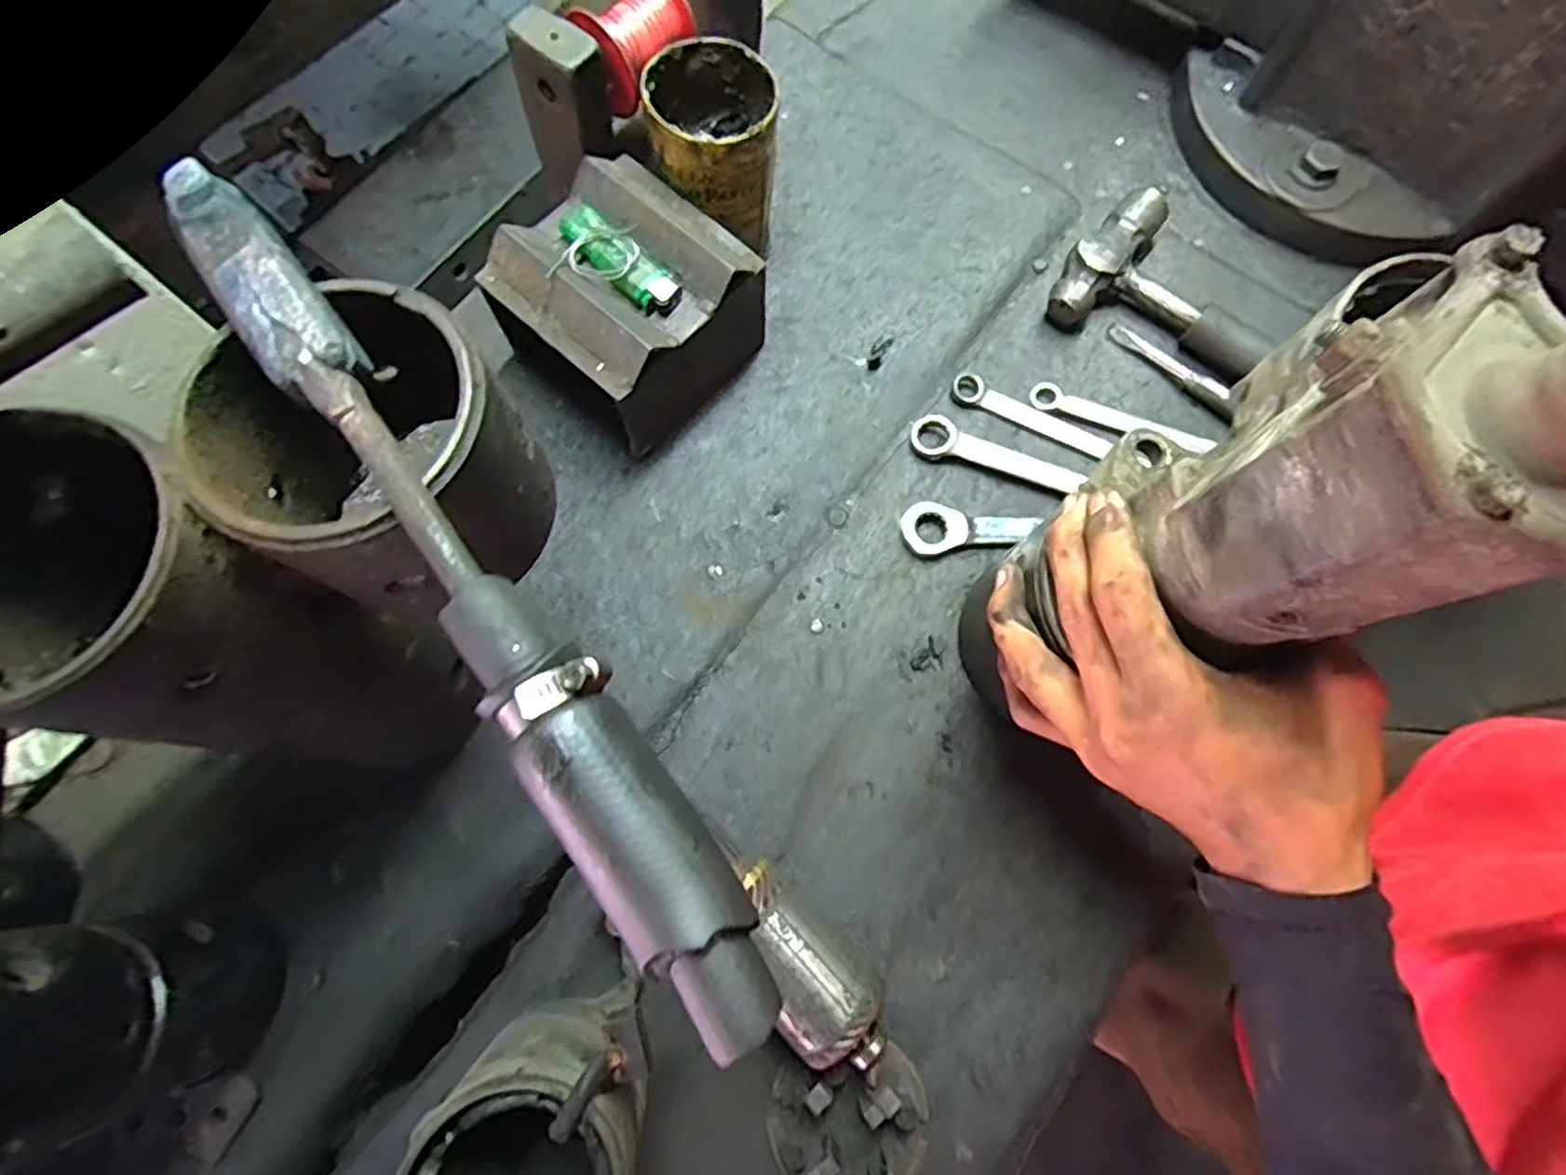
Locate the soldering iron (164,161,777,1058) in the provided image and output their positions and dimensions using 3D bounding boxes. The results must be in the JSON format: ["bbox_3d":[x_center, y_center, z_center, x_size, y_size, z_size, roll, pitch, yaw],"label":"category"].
[{"bbox_3d":[-0.082,-0.006,0.183,0.027,0.024,0.262,-34,77,-10],"label":"soldering iron"}]

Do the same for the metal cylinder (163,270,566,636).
[{"bbox_3d":[-0.130,-0.044,0.236,0.086,0.076,0.085,0,73,0],"label":"metal cylinder"}]

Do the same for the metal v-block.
[{"bbox_3d":[-0.086,-0.162,0.429,0.128,0.095,0.127,-43,78,-12],"label":"metal v-block"}]

